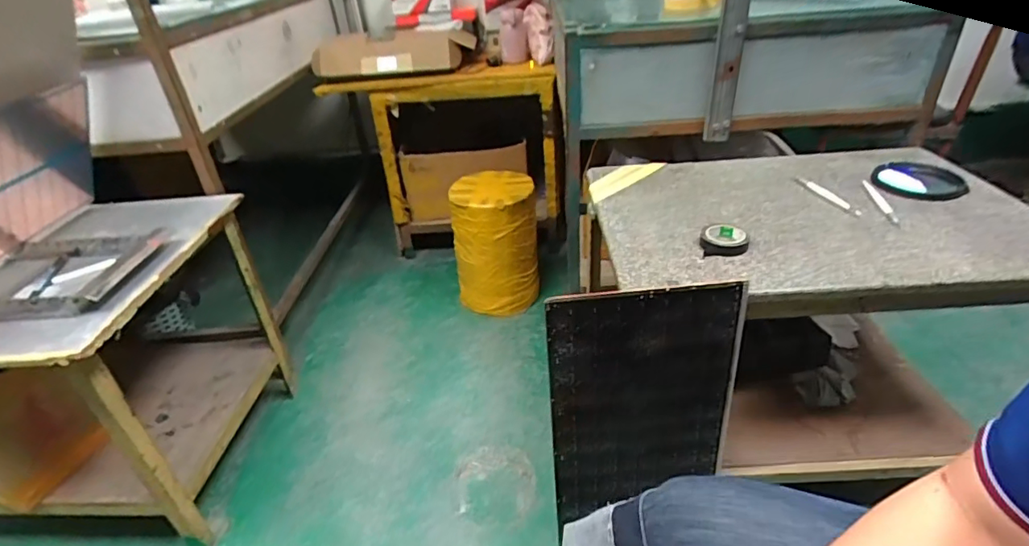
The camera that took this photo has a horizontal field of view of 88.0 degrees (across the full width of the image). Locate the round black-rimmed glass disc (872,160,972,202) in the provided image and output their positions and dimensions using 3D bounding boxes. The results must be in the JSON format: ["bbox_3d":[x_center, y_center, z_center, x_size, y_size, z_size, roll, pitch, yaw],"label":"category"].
[{"bbox_3d":[0.681,-0.155,0.899,0.128,0.012,0.143,21,41,31],"label":"round black-rimmed glass disc"}]

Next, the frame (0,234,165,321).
[{"bbox_3d":[-0.702,0.005,0.810,0.271,0.041,0.205,-7,34,5],"label":"frame"}]

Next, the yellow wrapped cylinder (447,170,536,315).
[{"bbox_3d":[-0.050,-0.074,1.439,0.222,0.341,0.194,-4,34,-2],"label":"yellow wrapped cylinder"}]

